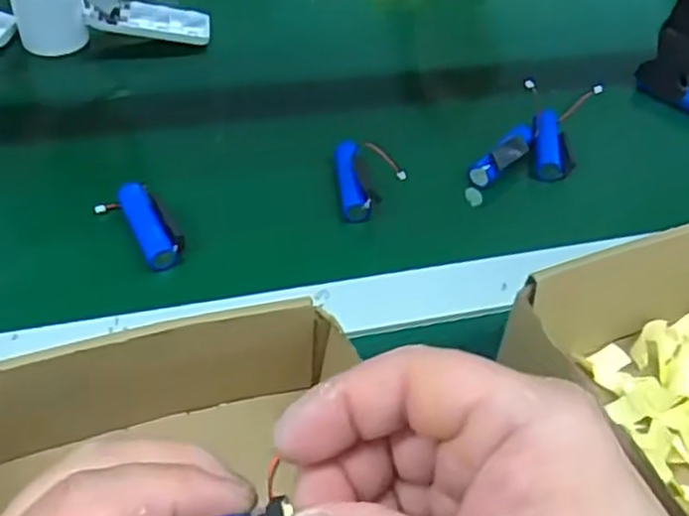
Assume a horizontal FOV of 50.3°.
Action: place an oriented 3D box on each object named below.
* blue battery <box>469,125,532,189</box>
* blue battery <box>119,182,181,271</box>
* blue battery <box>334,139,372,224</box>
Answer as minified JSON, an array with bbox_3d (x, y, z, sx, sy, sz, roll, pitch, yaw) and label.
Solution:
[{"bbox_3d":[0.117,-0.076,0.536,0.065,0.018,0.019,-38,62,-26],"label":"blue battery"},{"bbox_3d":[-0.123,-0.022,0.458,0.019,0.015,0.068,-19,53,-21],"label":"blue battery"},{"bbox_3d":[0.005,-0.054,0.503,0.019,0.017,0.068,-3,49,-9],"label":"blue battery"}]

